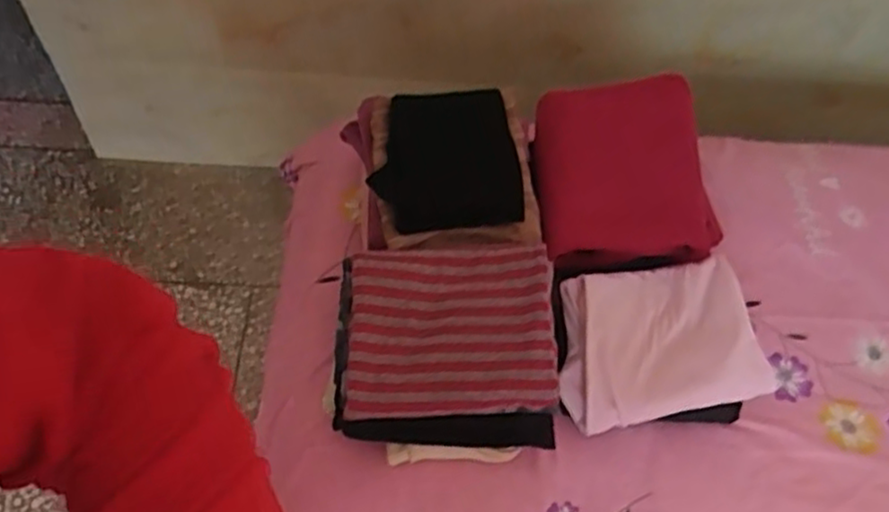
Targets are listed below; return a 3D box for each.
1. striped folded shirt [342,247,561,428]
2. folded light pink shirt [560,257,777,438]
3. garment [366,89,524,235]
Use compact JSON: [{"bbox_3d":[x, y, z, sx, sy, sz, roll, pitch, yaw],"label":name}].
[{"bbox_3d":[0.009,0.073,0.740,0.213,0.052,0.178,-1,58,-3],"label":"striped folded shirt"},{"bbox_3d":[0.241,0.096,0.813,0.223,0.024,0.168,-12,72,-1],"label":"folded light pink shirt"},{"bbox_3d":[0.002,-0.113,0.850,0.167,0.019,0.171,-7,76,-5],"label":"garment"}]

